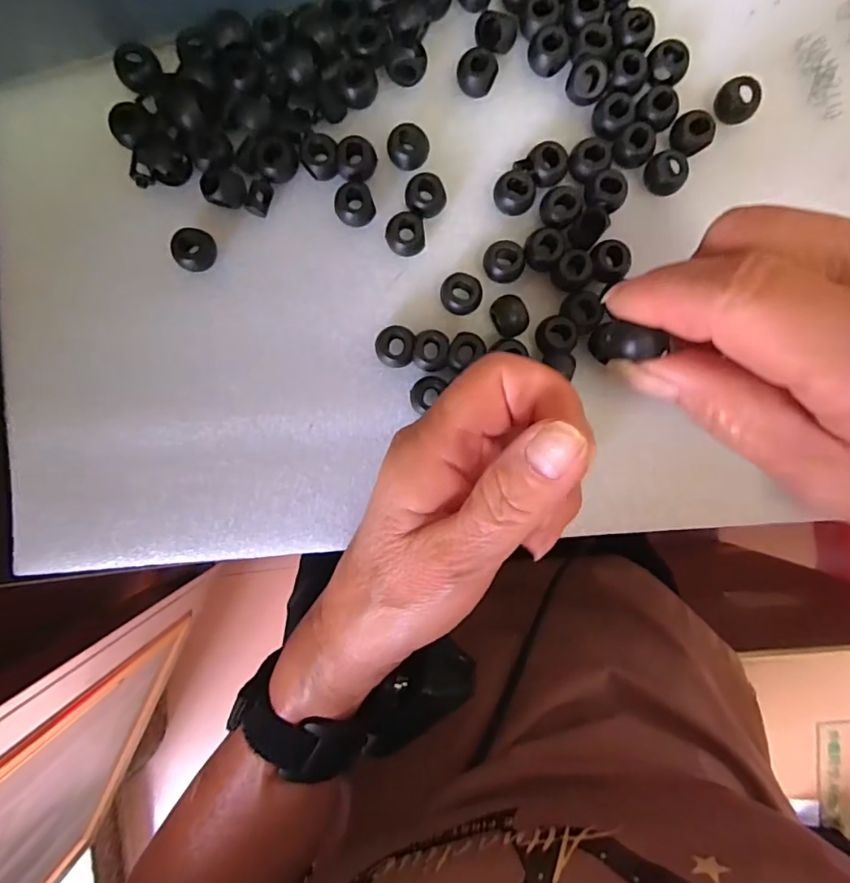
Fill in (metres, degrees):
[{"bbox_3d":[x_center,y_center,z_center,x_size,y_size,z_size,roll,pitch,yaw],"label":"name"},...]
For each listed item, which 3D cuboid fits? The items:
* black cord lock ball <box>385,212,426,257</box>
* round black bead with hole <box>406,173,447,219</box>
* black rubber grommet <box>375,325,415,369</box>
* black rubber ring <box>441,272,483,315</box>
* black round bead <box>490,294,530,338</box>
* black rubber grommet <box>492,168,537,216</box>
[{"bbox_3d":[-0.009,-0.097,0.242,0.018,0.009,0.018,0,91,-3],"label":"black cord lock ball"},{"bbox_3d":[0.001,-0.114,0.243,0.019,0.011,0.018,0,91,-3],"label":"round black bead with hole"},{"bbox_3d":[-0.014,-0.044,0.243,0.017,0.015,0.018,-4,91,-3],"label":"black rubber grommet"},{"bbox_3d":[0.016,-0.068,0.243,0.019,0.013,0.018,0,91,-3],"label":"black rubber ring"},{"bbox_3d":[0.039,-0.058,0.241,0.014,0.016,0.019,-19,92,-2],"label":"black round bead"},{"bbox_3d":[0.041,-0.116,0.244,0.018,0.015,0.019,0,91,-3],"label":"black rubber grommet"}]

